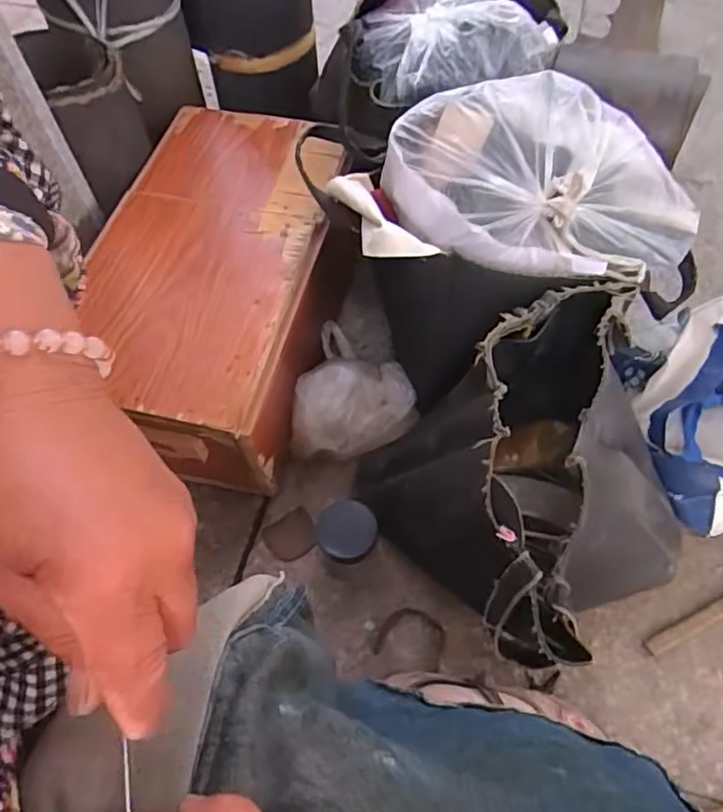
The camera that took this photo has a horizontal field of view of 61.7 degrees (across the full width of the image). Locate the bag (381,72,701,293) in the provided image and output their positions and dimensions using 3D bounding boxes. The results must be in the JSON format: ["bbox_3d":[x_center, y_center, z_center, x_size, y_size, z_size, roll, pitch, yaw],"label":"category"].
[{"bbox_3d":[0.176,-0.219,0.596,0.309,0.102,0.176,9,60,8],"label":"bag"}]

